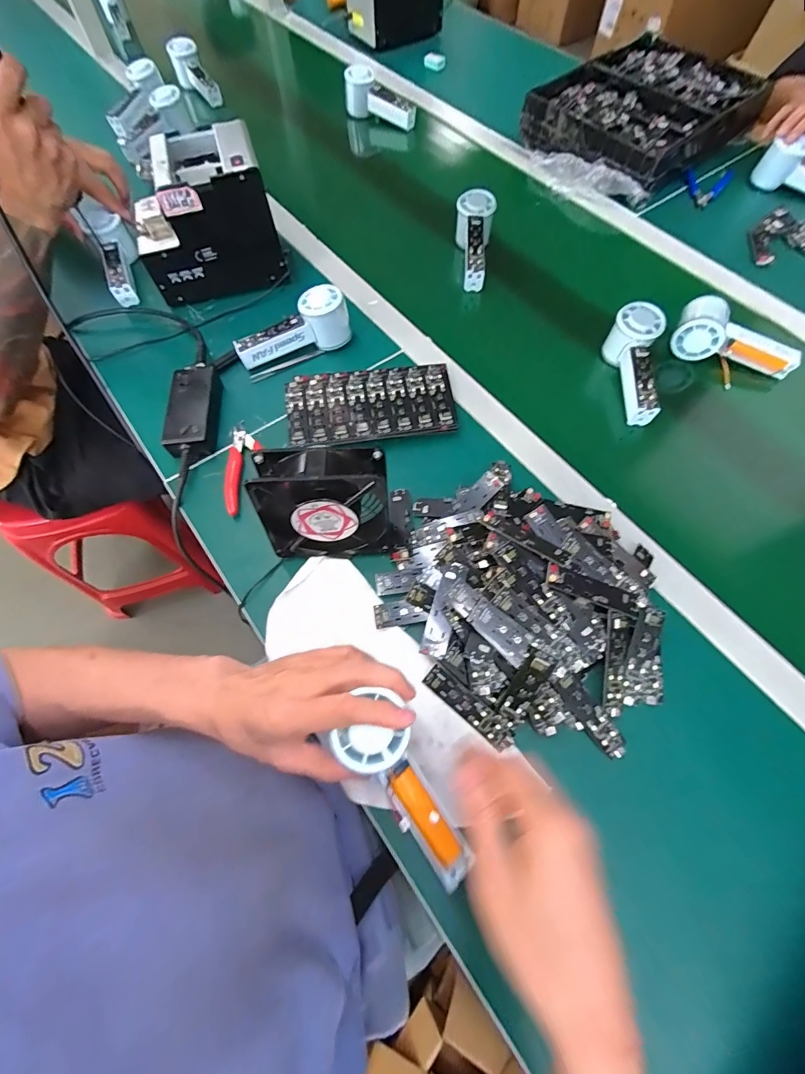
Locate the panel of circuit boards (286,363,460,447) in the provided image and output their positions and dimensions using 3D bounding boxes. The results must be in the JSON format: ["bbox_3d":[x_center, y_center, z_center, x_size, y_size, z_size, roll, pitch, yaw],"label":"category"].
[{"bbox_3d":[-0.037,-0.159,0.524,0.197,0.021,0.104,-8,66,-3],"label":"panel of circuit boards"}]

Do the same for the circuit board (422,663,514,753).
[{"bbox_3d":[0.058,0.152,0.382,0.089,0.004,0.022,38,98,16],"label":"circuit board"}]

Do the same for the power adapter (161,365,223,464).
[{"bbox_3d":[-0.252,-0.152,0.518,0.052,0.035,0.126,-3,66,-1],"label":"power adapter"}]

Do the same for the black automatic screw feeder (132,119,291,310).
[{"bbox_3d":[-0.270,-0.431,0.587,0.178,0.149,0.133,-17,67,-7],"label":"black automatic screw feeder"}]

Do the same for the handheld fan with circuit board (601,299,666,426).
[{"bbox_3d":[0.292,-0.212,0.539,0.051,0.050,0.151,0,80,1],"label":"handheld fan with circuit board"}]

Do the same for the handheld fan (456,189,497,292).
[{"bbox_3d":[0.109,-0.441,0.645,0.055,0.055,0.156,1,79,1],"label":"handheld fan"}]

